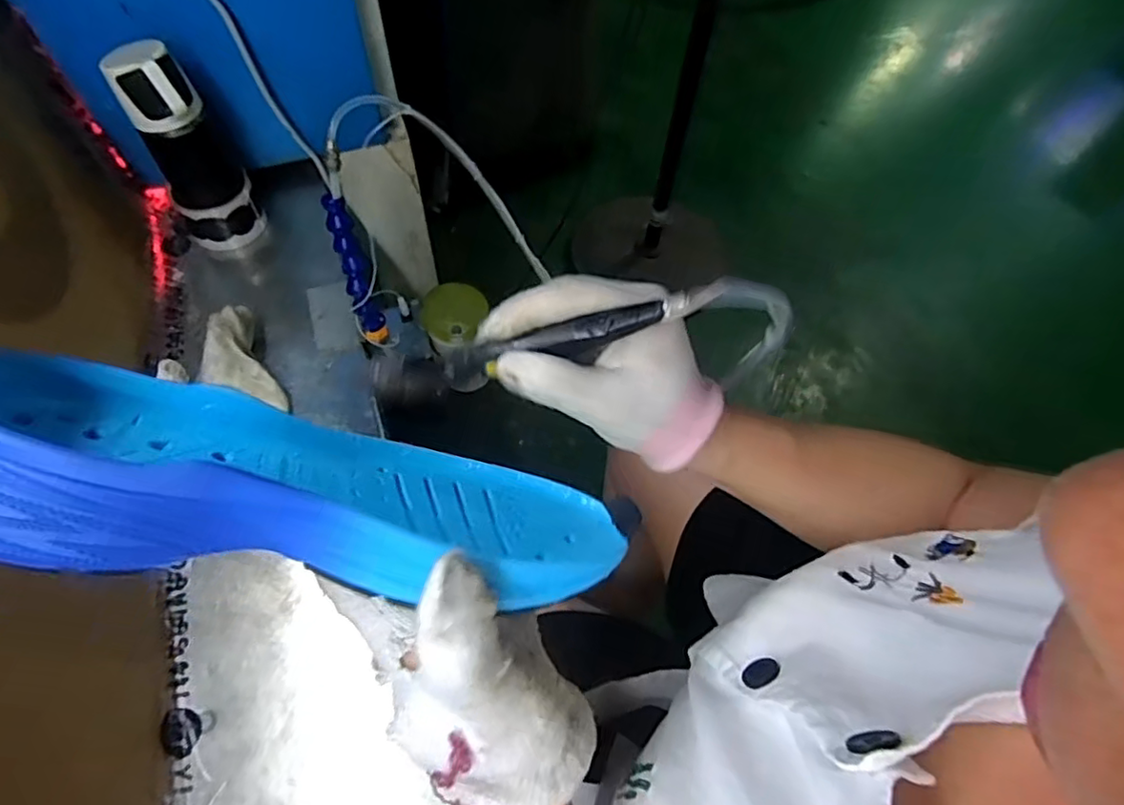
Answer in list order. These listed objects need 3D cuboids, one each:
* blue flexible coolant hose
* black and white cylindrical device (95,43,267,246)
[{"bbox_3d":[-0.199,-0.126,0.598,0.025,0.152,0.031,-15,39,-11],"label":"blue flexible coolant hose"},{"bbox_3d":[-0.376,-0.251,0.622,0.078,0.212,0.087,-30,66,-18],"label":"black and white cylindrical device"}]

